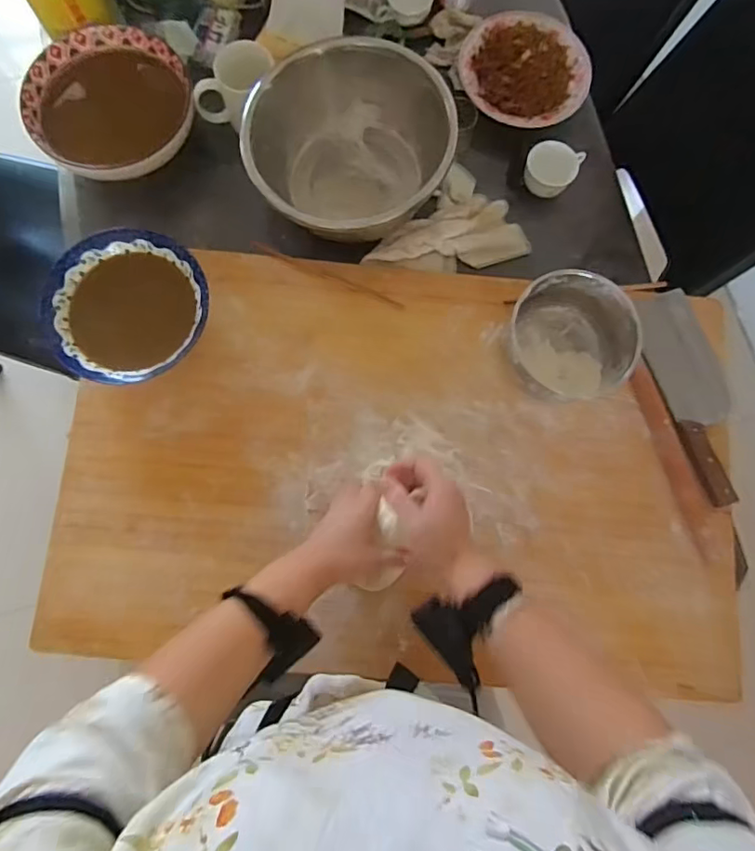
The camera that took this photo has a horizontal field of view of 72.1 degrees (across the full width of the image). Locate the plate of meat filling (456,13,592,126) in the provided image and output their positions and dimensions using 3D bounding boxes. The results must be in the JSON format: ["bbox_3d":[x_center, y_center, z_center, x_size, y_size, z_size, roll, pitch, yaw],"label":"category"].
[{"bbox_3d":[0.215,-0.524,0.738,0.185,0.043,0.187,0,81,-1],"label":"plate of meat filling"}]

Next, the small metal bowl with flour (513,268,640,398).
[{"bbox_3d":[0.236,-0.106,0.639,0.149,0.089,0.136,0,81,-1],"label":"small metal bowl with flour"}]

